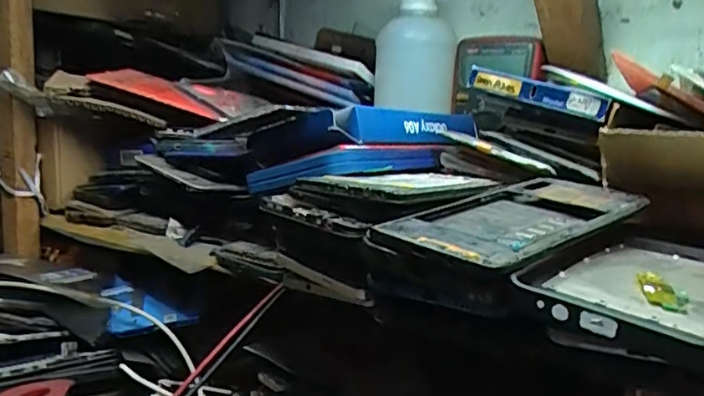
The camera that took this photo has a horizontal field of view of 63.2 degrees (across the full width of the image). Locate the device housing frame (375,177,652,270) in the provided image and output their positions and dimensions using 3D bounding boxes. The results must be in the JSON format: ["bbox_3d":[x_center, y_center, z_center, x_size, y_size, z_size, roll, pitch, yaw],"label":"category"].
[{"bbox_3d":[0.087,0.010,0.297,0.151,0.008,0.073,-13,18,-40],"label":"device housing frame"}]

